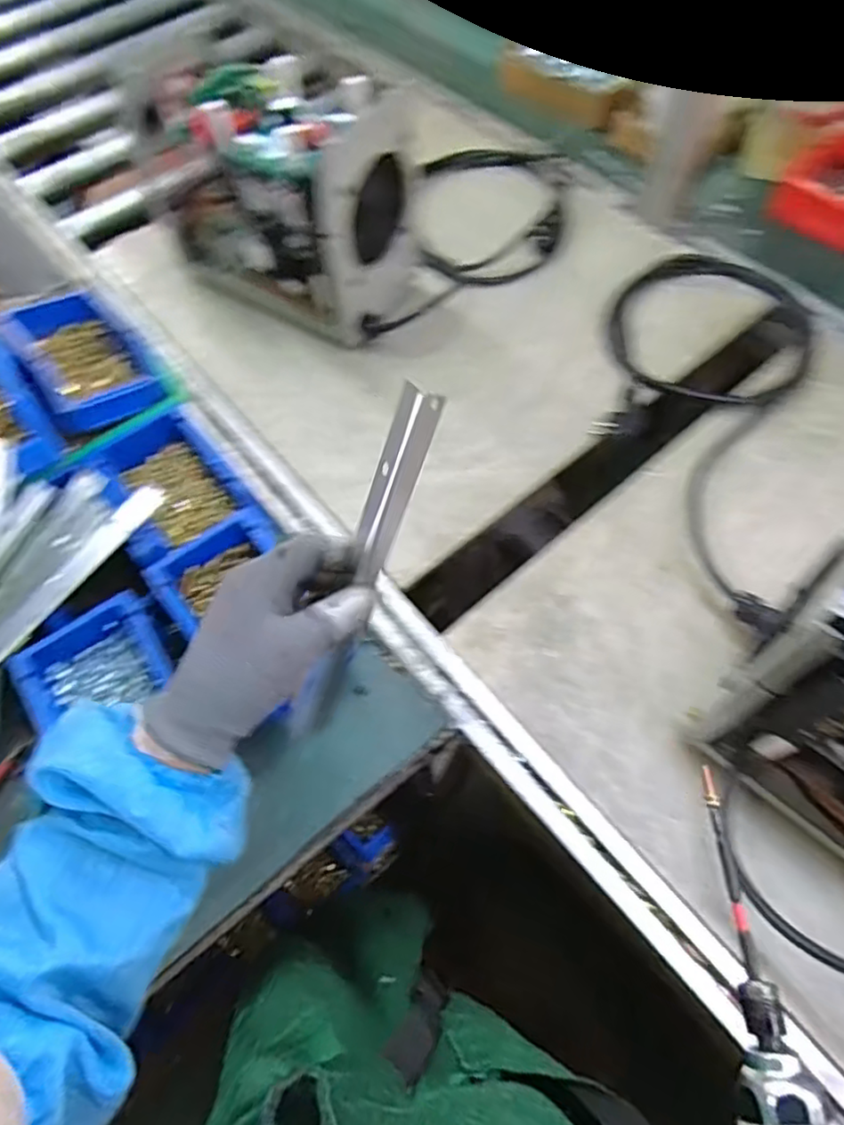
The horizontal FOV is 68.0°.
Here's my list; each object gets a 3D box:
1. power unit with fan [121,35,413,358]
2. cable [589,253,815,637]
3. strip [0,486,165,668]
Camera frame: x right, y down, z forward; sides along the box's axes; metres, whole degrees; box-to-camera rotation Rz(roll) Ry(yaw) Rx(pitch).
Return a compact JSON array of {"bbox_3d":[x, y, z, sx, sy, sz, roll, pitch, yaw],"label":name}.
[{"bbox_3d":[-0.168,-0.430,0.722,0.328,0.217,0.145,28,67,18],"label":"power unit with fan"},{"bbox_3d":[0.293,-0.169,0.682,0.226,0.032,0.475,19,64,13],"label":"cable"},{"bbox_3d":[-0.312,0.033,0.519,0.021,0.015,0.257,28,67,17],"label":"strip"}]

